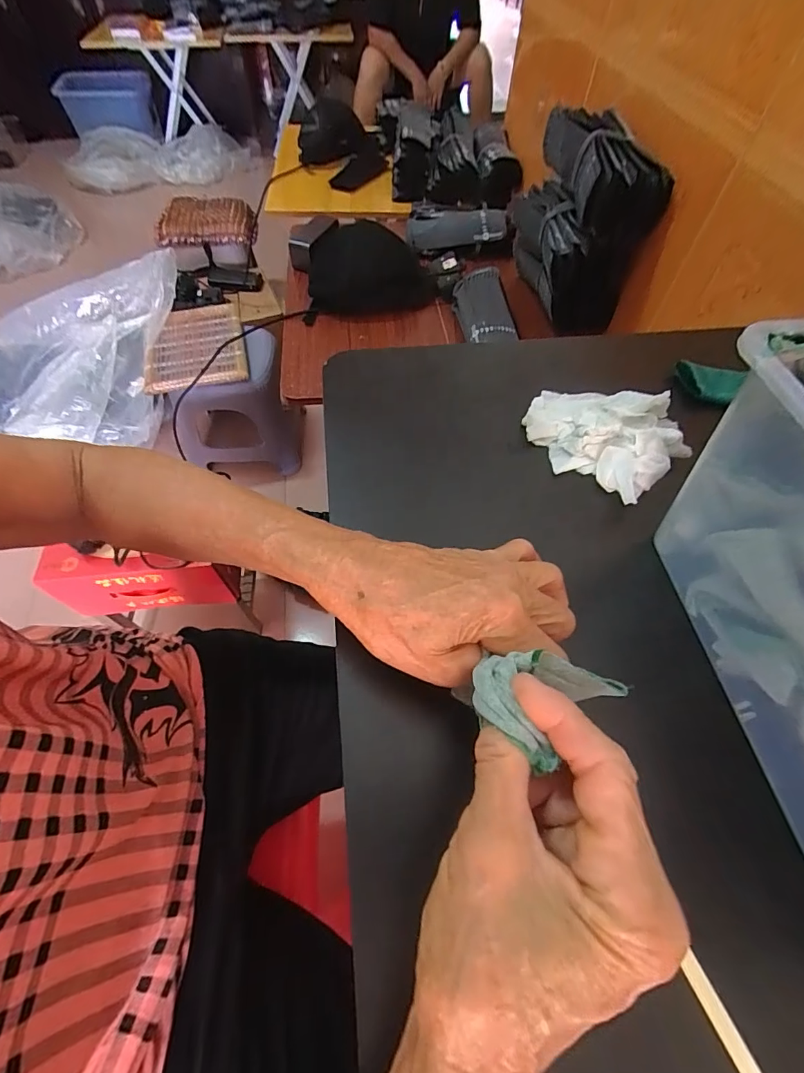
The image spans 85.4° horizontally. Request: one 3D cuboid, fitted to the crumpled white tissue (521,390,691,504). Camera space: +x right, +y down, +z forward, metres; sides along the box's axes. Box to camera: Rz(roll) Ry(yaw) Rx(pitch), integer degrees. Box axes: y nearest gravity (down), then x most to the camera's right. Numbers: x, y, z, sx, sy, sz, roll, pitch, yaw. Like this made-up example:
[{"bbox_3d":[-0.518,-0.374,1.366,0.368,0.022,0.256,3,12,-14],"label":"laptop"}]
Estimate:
[{"bbox_3d":[0.157,-0.087,0.338,0.112,0.033,0.095,36,64,19],"label":"crumpled white tissue"}]

